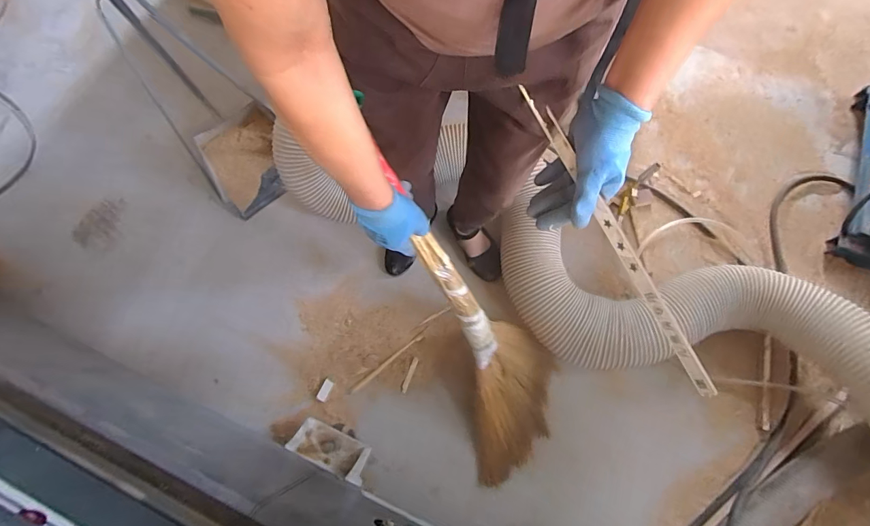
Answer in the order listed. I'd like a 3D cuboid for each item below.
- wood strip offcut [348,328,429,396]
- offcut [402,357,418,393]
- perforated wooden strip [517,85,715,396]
[{"bbox_3d":[-0.125,0.271,1.118,0.263,0.006,0.018,-39,74,-9],"label":"wood strip offcut"},{"bbox_3d":[-0.069,0.308,1.115,0.015,0.009,0.100,21,87,10],"label":"offcut"},{"bbox_3d":[0.212,-0.025,0.465,0.013,0.019,0.406,-32,91,-10],"label":"perforated wooden strip"}]

